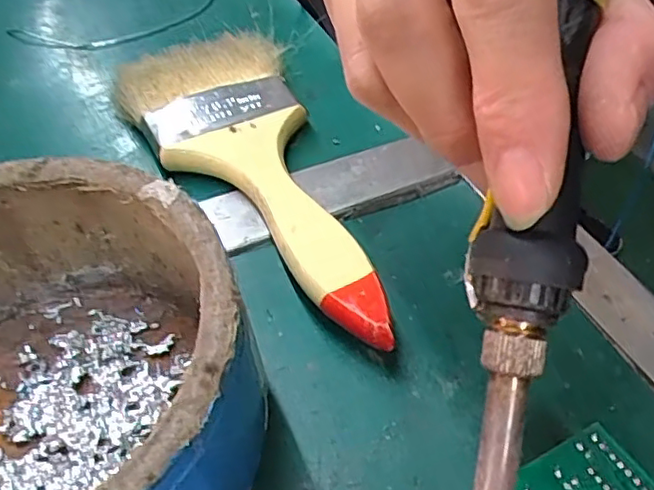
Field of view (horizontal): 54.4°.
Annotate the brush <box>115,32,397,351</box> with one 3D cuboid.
[{"bbox_3d":[-0.020,-0.036,0.264,0.073,0.011,0.191,-28,52,-20],"label":"brush"}]

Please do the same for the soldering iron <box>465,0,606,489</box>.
[{"bbox_3d":[0.044,-0.024,0.129,0.019,0.025,0.196,8,87,13],"label":"soldering iron"}]

